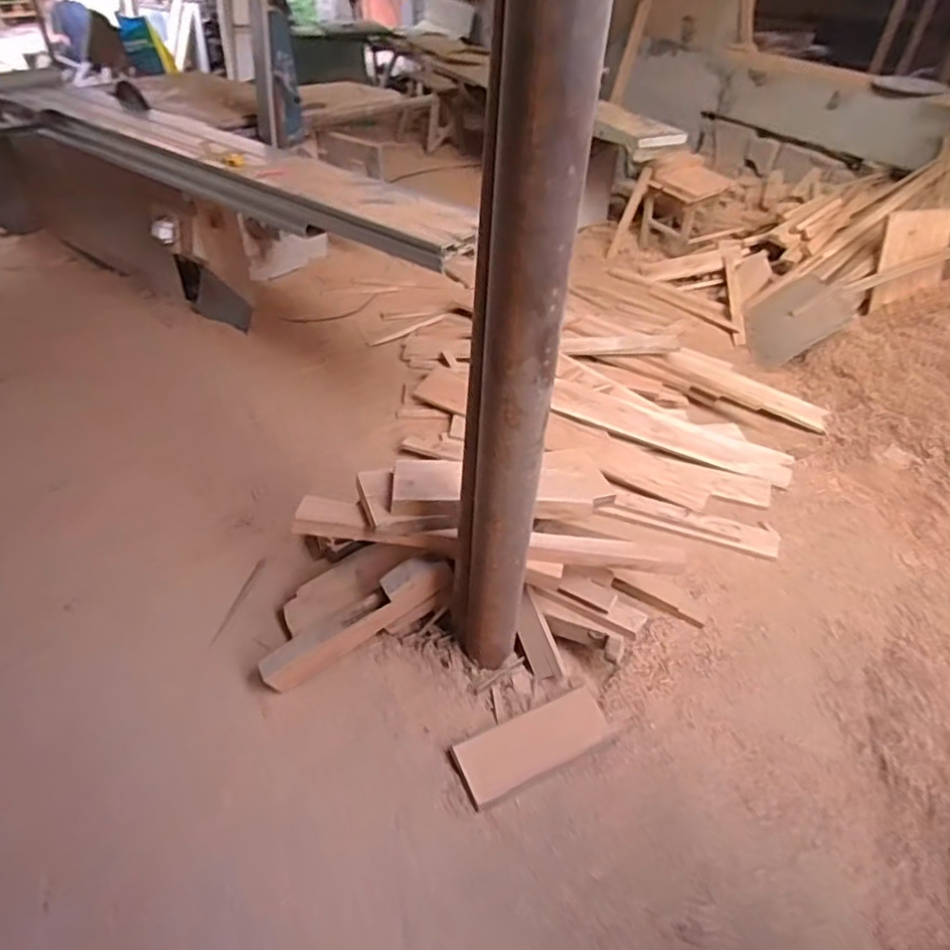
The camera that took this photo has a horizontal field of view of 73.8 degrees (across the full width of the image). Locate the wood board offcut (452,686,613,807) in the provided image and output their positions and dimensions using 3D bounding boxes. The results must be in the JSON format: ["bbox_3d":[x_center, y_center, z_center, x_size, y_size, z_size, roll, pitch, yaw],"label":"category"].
[{"bbox_3d":[0.156,0.685,1.628,0.410,0.022,0.155,-14,49,-25],"label":"wood board offcut"}]

